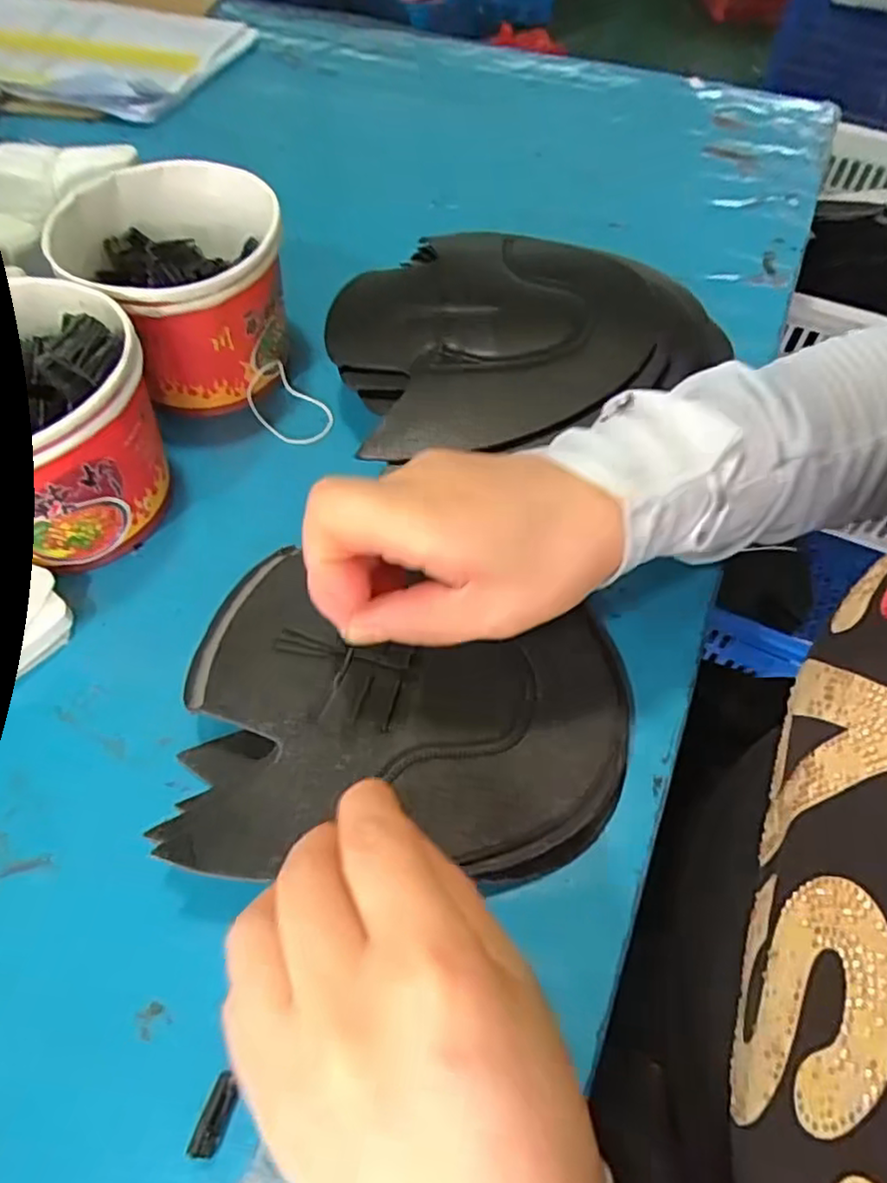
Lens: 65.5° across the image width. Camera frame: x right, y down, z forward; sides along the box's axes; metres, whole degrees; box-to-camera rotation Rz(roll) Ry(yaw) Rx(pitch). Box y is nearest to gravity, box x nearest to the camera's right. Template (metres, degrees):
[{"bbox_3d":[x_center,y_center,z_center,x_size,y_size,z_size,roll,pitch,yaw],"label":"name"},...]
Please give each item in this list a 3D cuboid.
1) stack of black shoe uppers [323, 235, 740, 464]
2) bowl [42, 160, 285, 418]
[{"bbox_3d":[0.048,-0.148,0.414,0.223,0.056,0.167,-14,57,-9],"label":"stack of black shoe uppers"},{"bbox_3d":[-0.145,-0.171,0.402,0.109,0.096,0.123,-29,61,-20],"label":"bowl"}]

